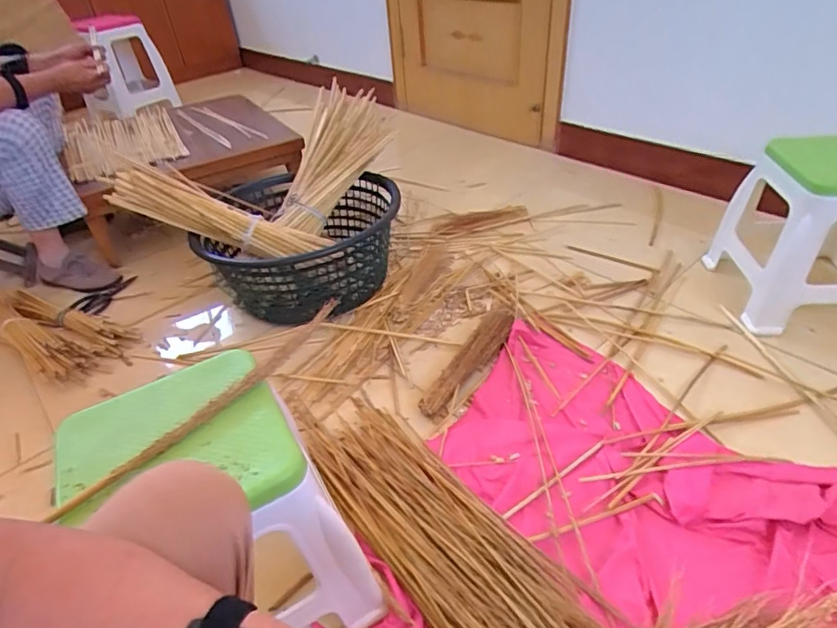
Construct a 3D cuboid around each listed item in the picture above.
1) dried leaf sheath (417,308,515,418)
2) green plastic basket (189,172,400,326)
[{"bbox_3d":[0.112,0.090,1.064,0.071,0.049,0.326,18,44,27],"label":"dried leaf sheath"},{"bbox_3d":[-0.292,-0.169,1.314,0.474,0.220,0.474,-3,39,3],"label":"green plastic basket"}]

